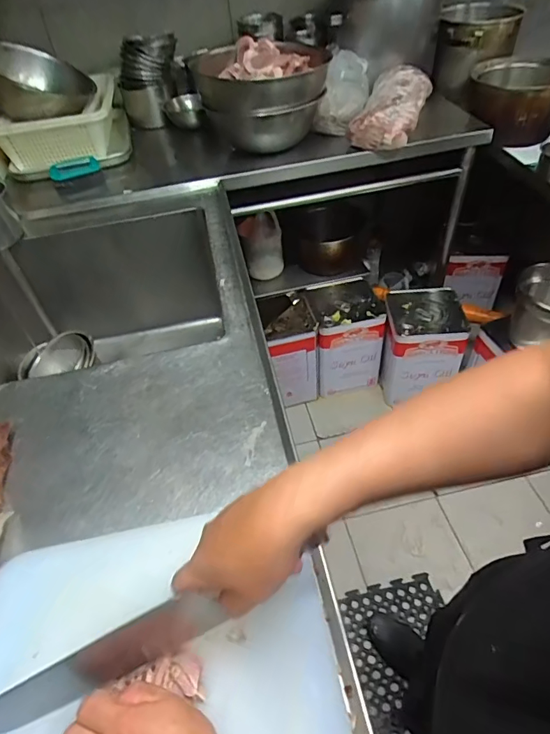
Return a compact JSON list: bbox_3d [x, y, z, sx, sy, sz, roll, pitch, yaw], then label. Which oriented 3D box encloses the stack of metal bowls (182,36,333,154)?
[{"bbox_3d":[-0.028,-0.764,1.301,0.350,0.221,0.377,4,46,11],"label":"stack of metal bowls"}]

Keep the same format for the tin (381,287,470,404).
[{"bbox_3d":[0.503,-0.085,1.600,0.244,0.316,0.243,-4,45,2],"label":"tin"}]

